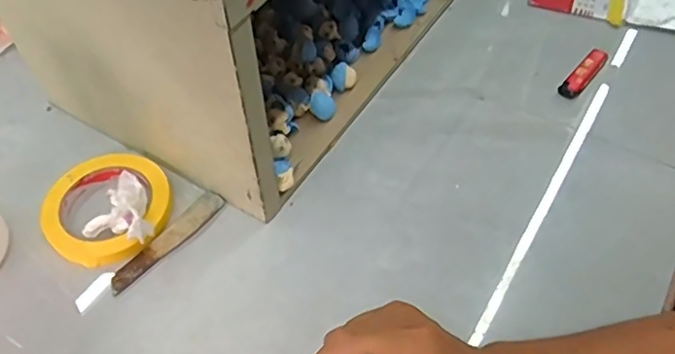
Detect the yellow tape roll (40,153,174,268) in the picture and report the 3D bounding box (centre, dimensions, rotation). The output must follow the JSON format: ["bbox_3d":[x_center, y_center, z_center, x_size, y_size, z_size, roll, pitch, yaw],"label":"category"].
[{"bbox_3d":[-0.204,0.028,0.522,0.109,0.020,0.103,0,54,1],"label":"yellow tape roll"}]

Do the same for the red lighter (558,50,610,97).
[{"bbox_3d":[0.261,-0.109,0.613,0.021,0.015,0.078,36,62,23],"label":"red lighter"}]

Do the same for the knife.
[{"bbox_3d":[-0.146,0.056,0.506,0.022,0.009,0.117,34,62,23],"label":"knife"}]

